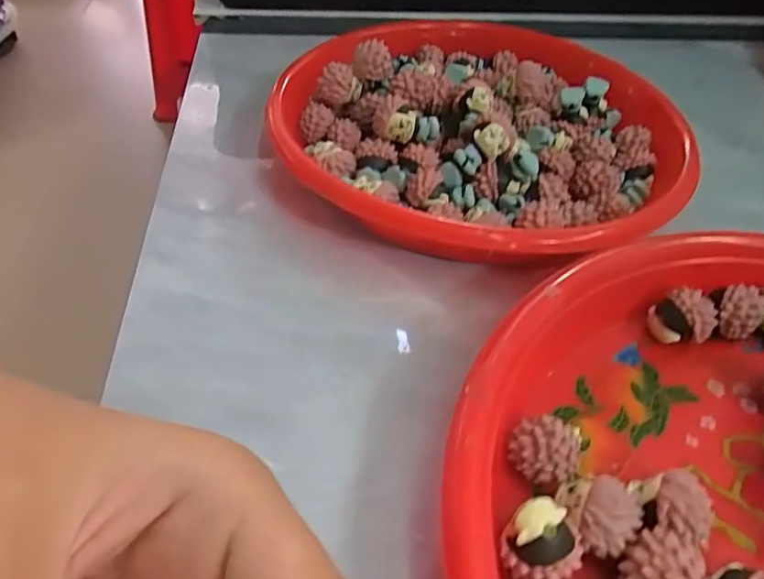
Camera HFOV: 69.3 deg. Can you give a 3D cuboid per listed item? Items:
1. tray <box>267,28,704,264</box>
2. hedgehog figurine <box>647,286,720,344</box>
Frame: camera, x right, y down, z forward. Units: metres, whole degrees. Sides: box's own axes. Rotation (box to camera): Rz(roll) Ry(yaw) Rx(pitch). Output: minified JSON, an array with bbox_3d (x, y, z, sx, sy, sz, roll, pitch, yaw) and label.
[{"bbox_3d":[0.046,-0.082,0.260,0.181,0.034,0.183,-35,55,-24],"label":"tray"},{"bbox_3d":[0.108,0.011,0.200,0.020,0.018,0.014,11,46,5],"label":"hedgehog figurine"}]

